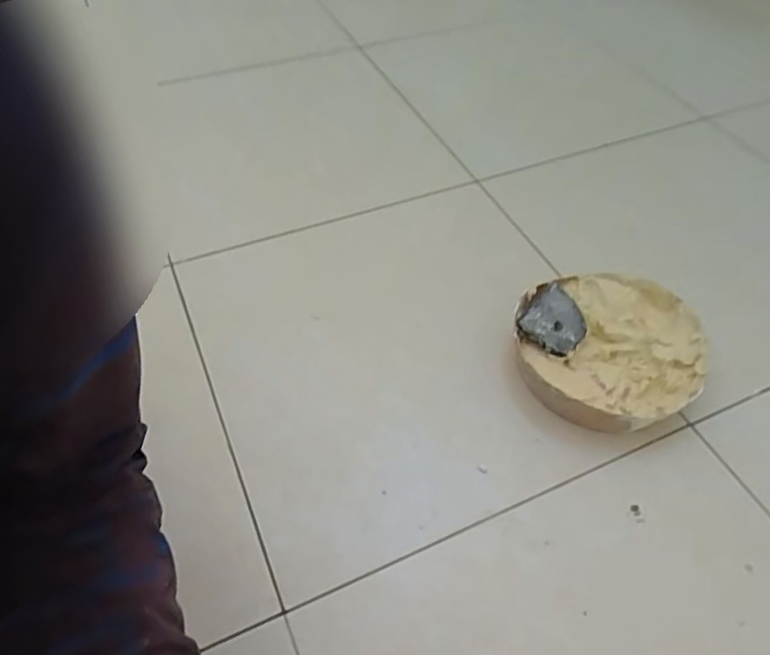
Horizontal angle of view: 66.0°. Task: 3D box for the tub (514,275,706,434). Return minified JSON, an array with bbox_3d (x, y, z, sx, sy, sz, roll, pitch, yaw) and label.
[{"bbox_3d":[0.218,0.026,0.588,0.186,0.052,0.163,-24,52,-25],"label":"tub"}]

